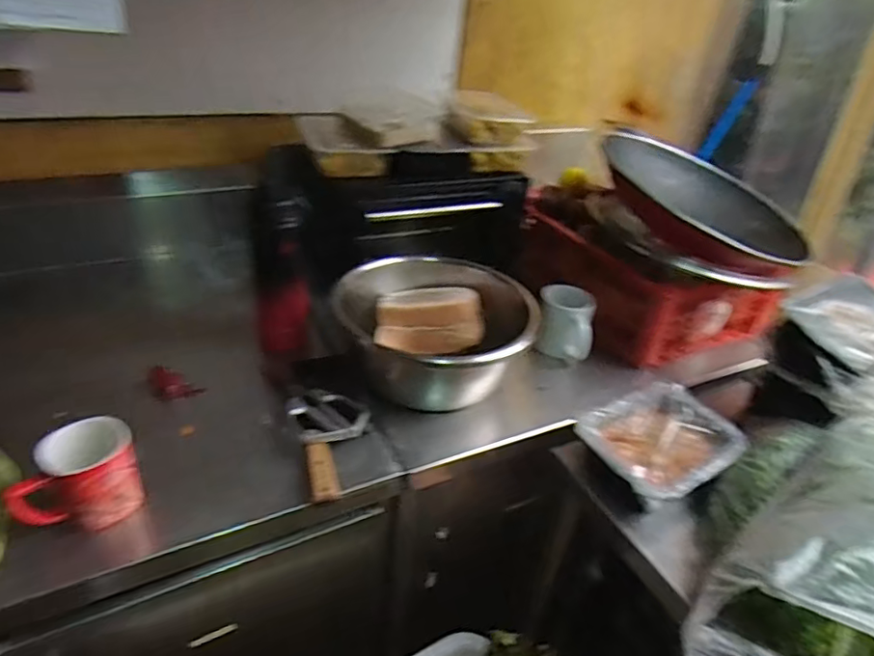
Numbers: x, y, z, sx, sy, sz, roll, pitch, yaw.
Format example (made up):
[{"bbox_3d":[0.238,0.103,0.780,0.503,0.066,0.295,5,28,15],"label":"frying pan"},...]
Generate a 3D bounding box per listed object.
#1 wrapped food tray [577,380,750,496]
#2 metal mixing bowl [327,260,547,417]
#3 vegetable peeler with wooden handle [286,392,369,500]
[{"bbox_3d":[0.292,0.142,0.734,0.204,0.034,0.156,-14,40,-29],"label":"wrapped food tray"},{"bbox_3d":[-0.004,-0.002,0.865,0.279,0.141,0.279,5,34,-4],"label":"metal mixing bowl"},{"bbox_3d":[-0.125,0.134,0.705,0.093,0.022,0.177,-8,37,-23],"label":"vegetable peeler with wooden handle"}]

